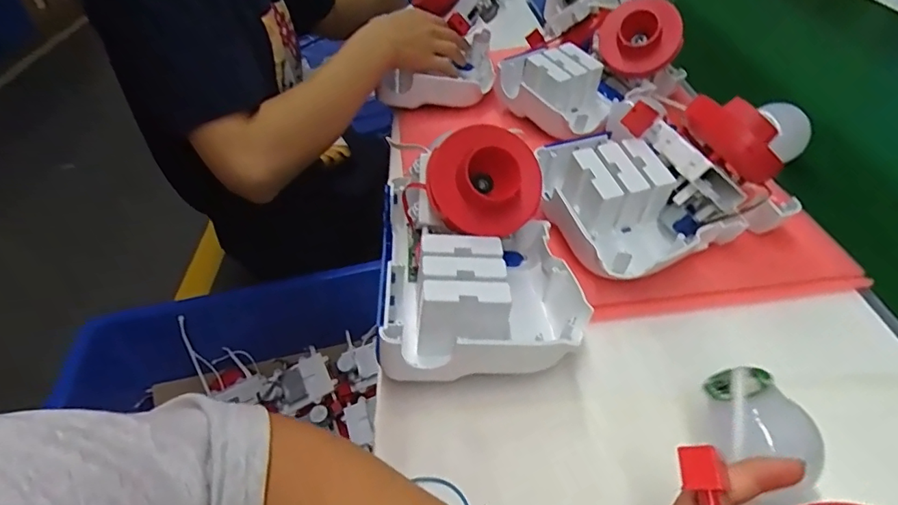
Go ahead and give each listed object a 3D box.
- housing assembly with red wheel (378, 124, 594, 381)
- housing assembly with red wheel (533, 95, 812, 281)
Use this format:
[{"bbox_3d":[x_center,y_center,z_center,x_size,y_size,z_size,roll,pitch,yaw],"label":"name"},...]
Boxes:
[{"bbox_3d":[0.018,-0.008,0.381,0.140,0.111,0.172,-6,43,0],"label":"housing assembly with red wheel"},{"bbox_3d":[0.174,-0.061,0.438,0.181,0.109,0.140,-16,44,-11],"label":"housing assembly with red wheel"}]

